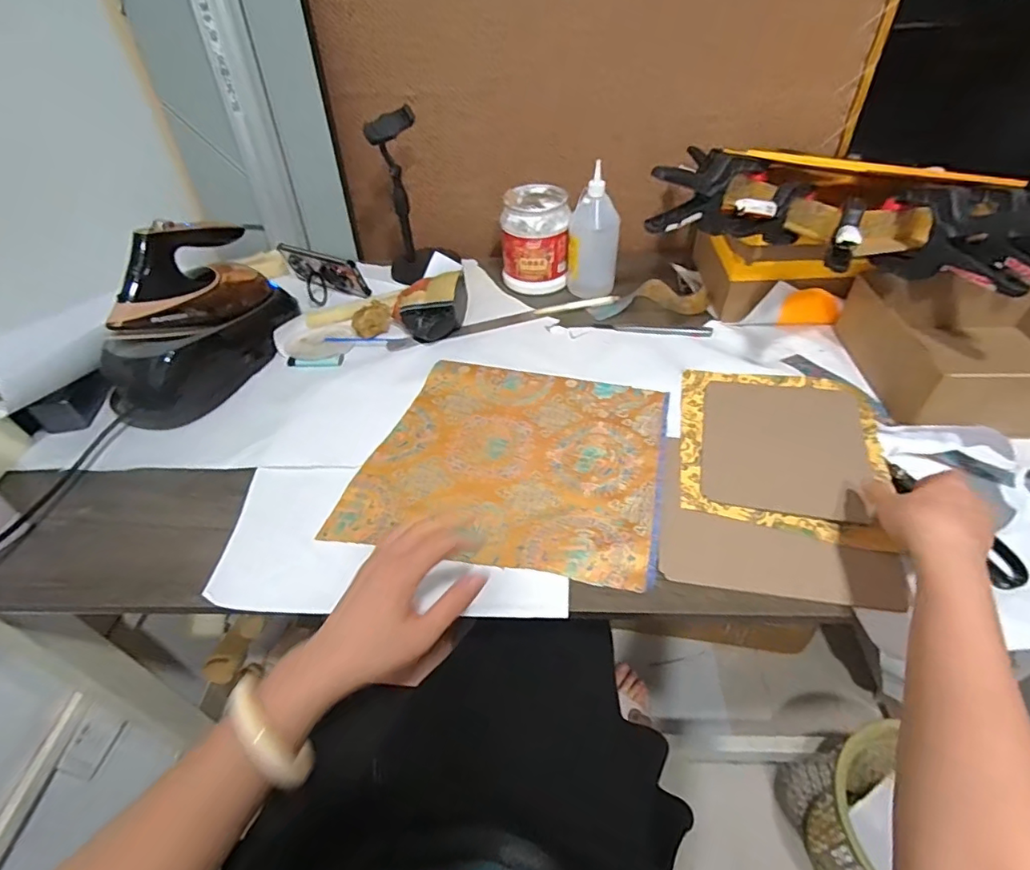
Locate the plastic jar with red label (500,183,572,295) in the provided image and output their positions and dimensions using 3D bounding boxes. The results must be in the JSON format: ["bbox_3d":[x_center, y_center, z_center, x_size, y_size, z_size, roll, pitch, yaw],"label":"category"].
[{"bbox_3d":[0.029,-0.314,0.861,0.106,0.135,0.105,-1,46,0],"label":"plastic jar with red label"}]

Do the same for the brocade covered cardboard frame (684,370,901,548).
[{"bbox_3d":[0.298,0.008,0.605,0.203,0.009,0.234,6,46,16],"label":"brocade covered cardboard frame"}]

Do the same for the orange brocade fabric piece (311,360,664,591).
[{"bbox_3d":[0.000,0.024,0.620,0.327,0.009,0.285,8,46,13],"label":"orange brocade fabric piece"}]

